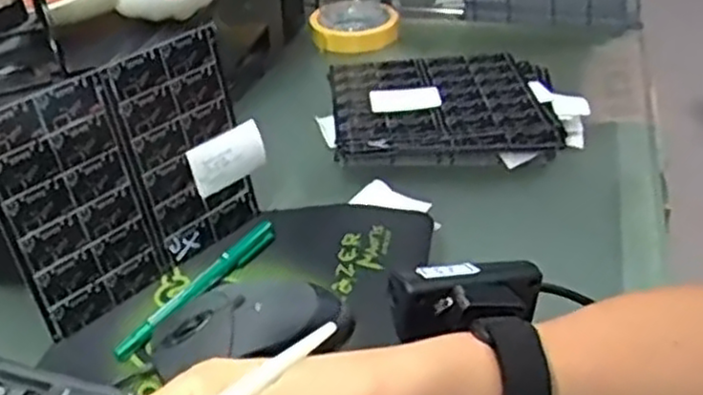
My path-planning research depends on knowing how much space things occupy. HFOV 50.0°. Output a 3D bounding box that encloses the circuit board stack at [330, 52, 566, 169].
[{"bbox_3d":[0.077,-0.080,0.646,0.182,0.027,0.156,-2,35,2],"label":"circuit board stack"}]

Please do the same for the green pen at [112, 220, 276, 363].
[{"bbox_3d":[-0.094,0.055,0.484,0.019,0.012,0.143,18,40,27],"label":"green pen"}]

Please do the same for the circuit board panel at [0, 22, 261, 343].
[{"bbox_3d":[-0.135,-0.013,0.472,0.005,0.142,0.167,17,39,40],"label":"circuit board panel"}]

